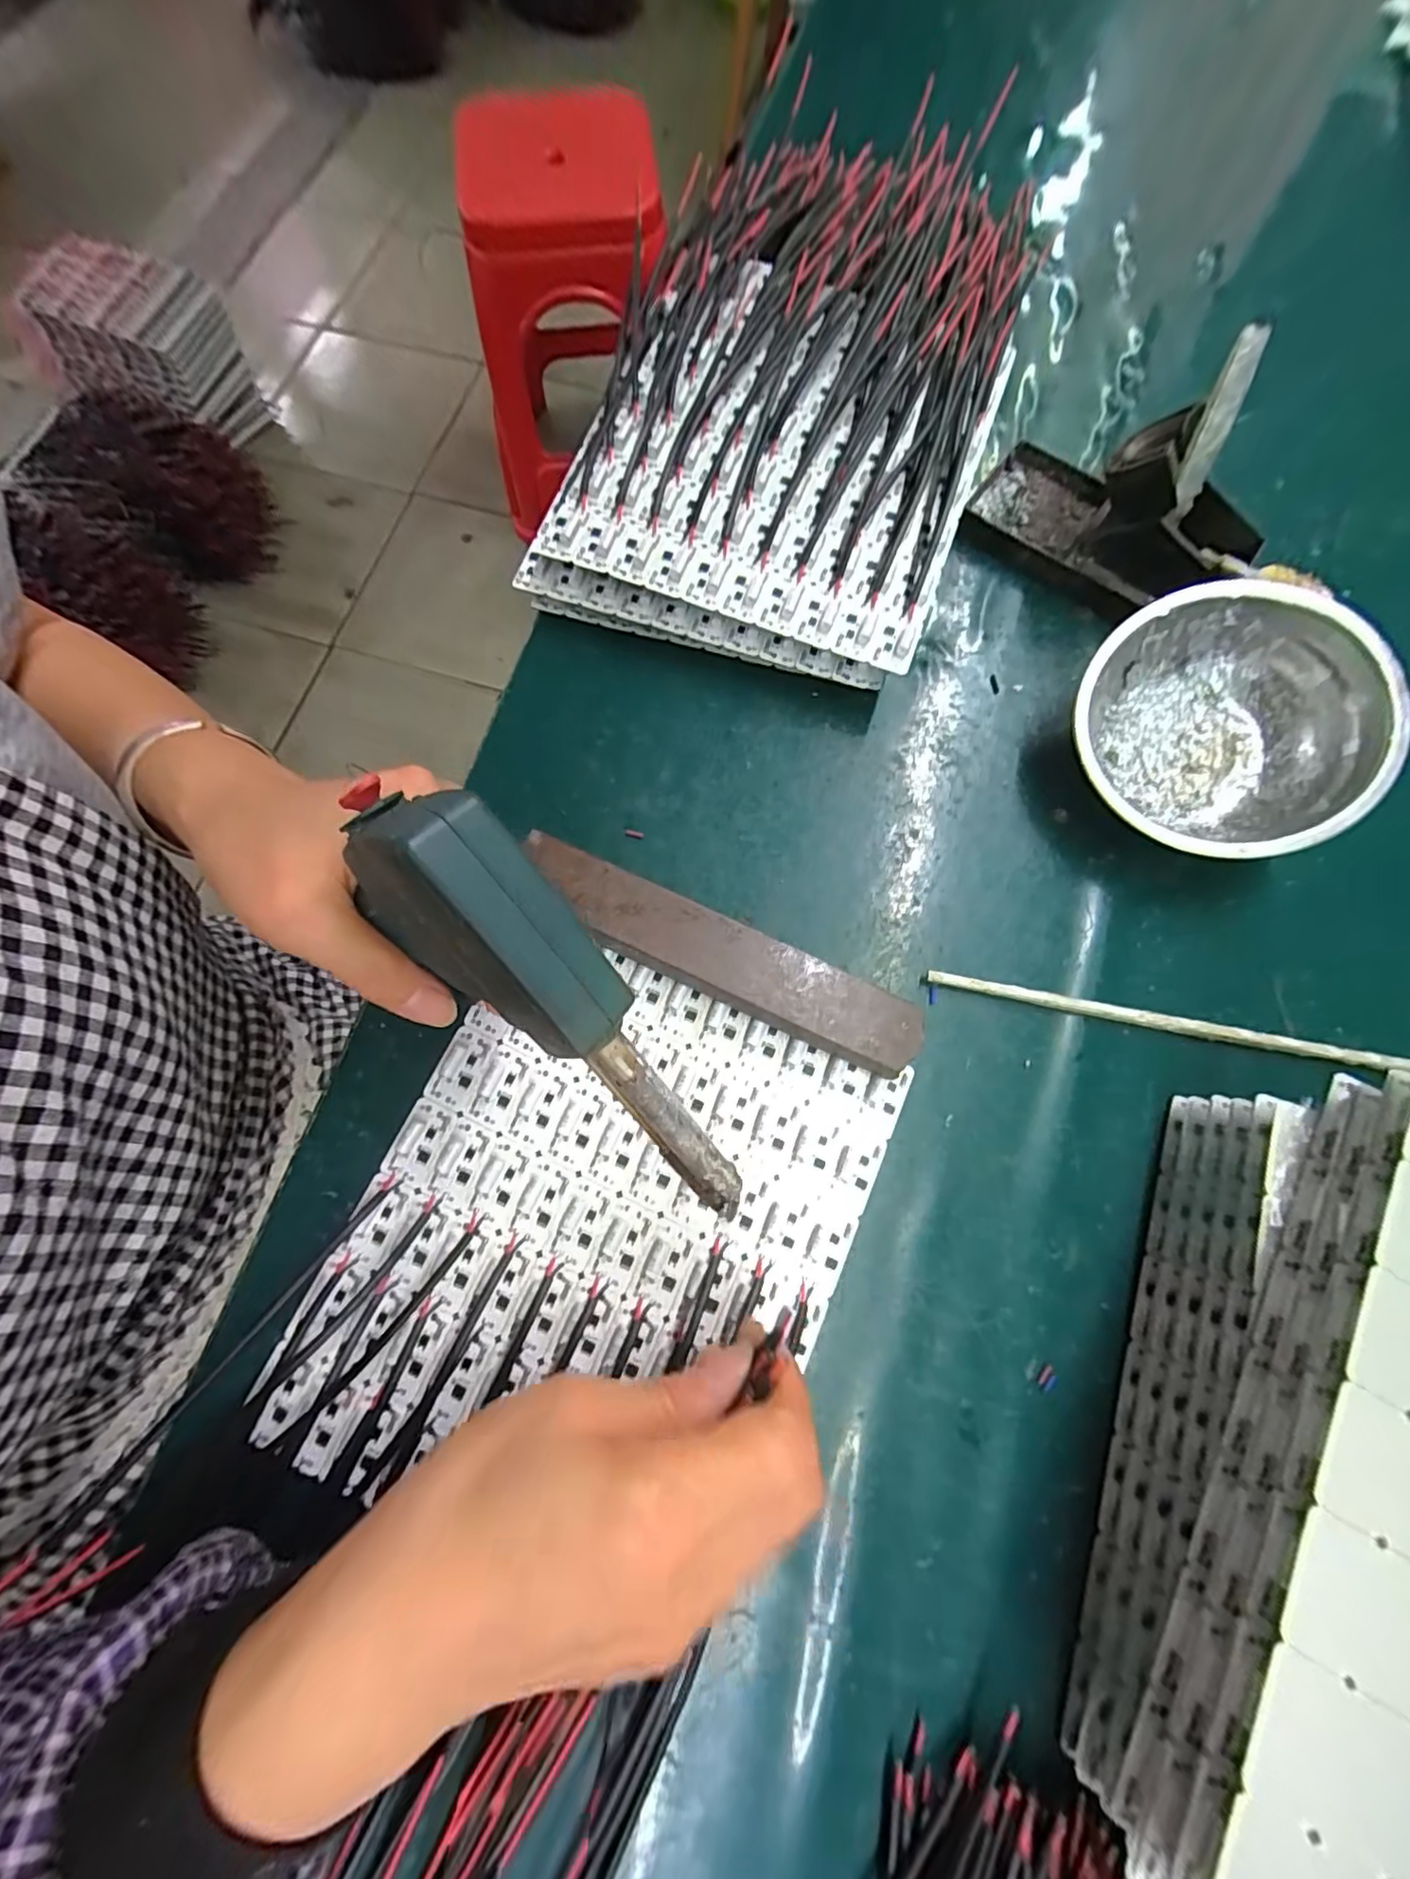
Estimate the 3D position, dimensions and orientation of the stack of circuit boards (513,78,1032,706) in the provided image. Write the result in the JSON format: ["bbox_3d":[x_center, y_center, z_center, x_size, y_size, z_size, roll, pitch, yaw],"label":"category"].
[{"bbox_3d":[0.056,-0.335,0.357,0.224,0.062,0.370,16,75,5],"label":"stack of circuit boards"}]

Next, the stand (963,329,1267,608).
[{"bbox_3d":[0.222,-0.240,0.315,0.085,0.086,0.141,-41,78,-10],"label":"stand"}]

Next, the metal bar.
[{"bbox_3d":[0.004,0.008,0.278,0.192,0.023,0.035,24,76,7],"label":"metal bar"}]

